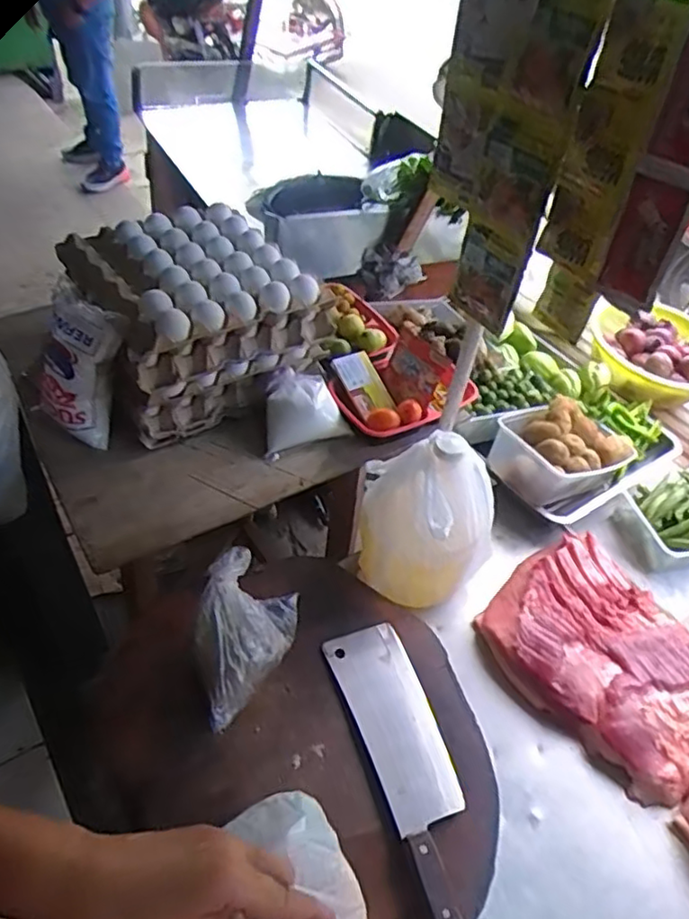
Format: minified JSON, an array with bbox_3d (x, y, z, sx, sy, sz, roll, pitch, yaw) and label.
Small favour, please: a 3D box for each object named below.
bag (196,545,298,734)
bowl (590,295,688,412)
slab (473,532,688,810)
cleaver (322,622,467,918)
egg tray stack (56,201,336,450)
[{"bbox_3d":[-0.116,0.192,0.696,0.090,0.122,0.150,18,48,10],"label":"bag"},{"bbox_3d":[0.636,-0.232,1.306,0.252,0.105,0.233,11,47,3],"label":"bowl"},{"bbox_3d":[0.362,0.267,0.876,0.246,0.053,0.311,-33,58,-32],"label":"slab"},{"bbox_3d":[0.080,0.334,0.664,0.093,0.018,0.356,-12,50,-18],"label":"cleaver"},{"bbox_3d":[-0.215,-0.218,0.944,0.296,0.176,0.282,-22,53,-25],"label":"egg tray stack"}]

